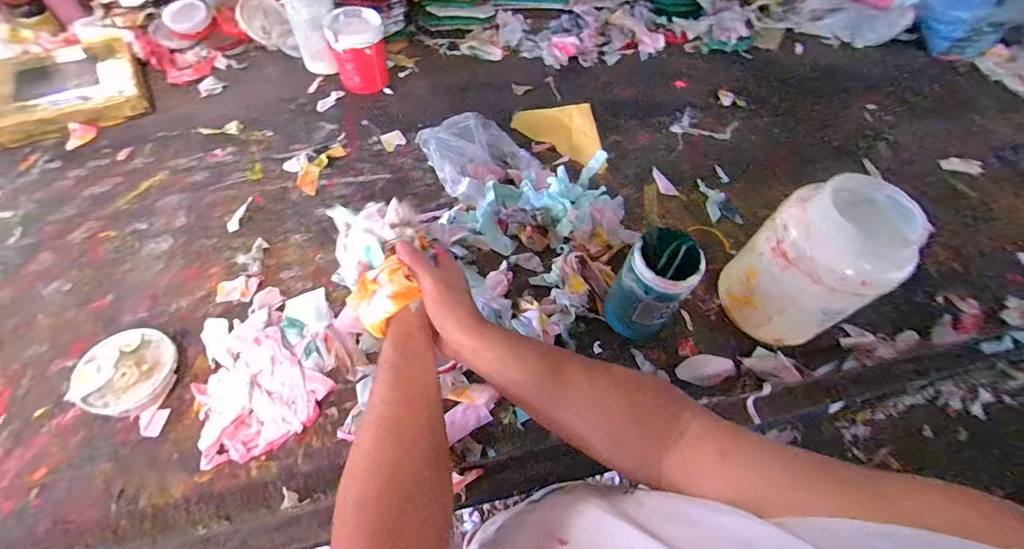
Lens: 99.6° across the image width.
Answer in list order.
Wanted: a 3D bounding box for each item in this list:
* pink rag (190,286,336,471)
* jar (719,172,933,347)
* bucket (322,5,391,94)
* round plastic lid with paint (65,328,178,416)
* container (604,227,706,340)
[{"bbox_3d":[-0.359,0.123,0.595,0.158,0.054,0.232,-23,63,-17],"label":"pink rag"},{"bbox_3d":[0.419,-0.016,0.605,0.153,0.203,0.150,2,59,-3],"label":"jar"},{"bbox_3d":[-0.333,-0.489,0.931,0.120,0.125,0.134,-18,62,-15],"label":"bucket"},{"bbox_3d":[-0.519,0.130,0.587,0.109,0.032,0.111,2,59,-3],"label":"round plastic lid with paint"},{"bbox_3d":[0.195,0.018,0.614,0.090,0.181,0.081,38,63,17],"label":"container"}]

